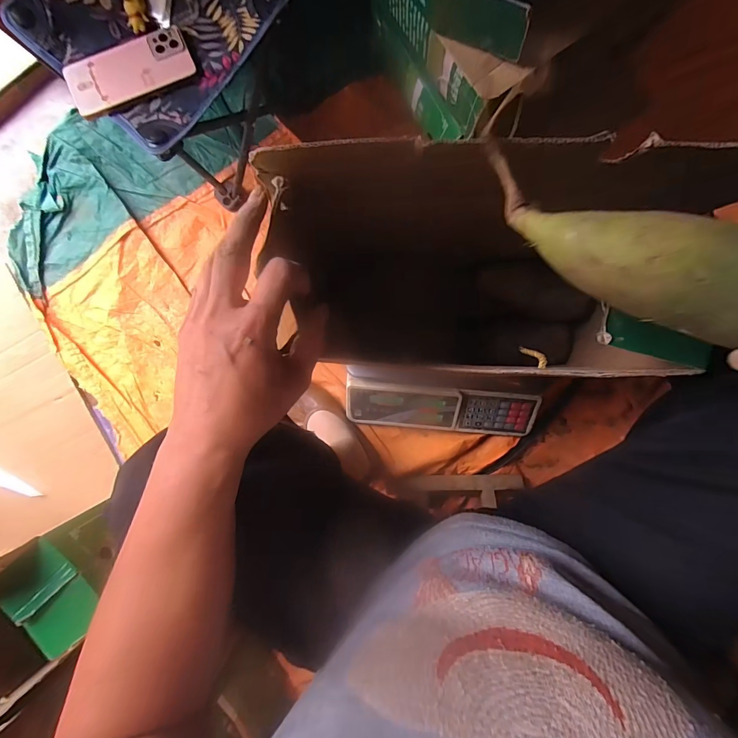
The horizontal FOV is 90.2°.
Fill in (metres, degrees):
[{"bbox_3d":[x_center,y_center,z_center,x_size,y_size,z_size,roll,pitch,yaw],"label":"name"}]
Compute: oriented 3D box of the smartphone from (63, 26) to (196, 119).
[{"bbox_3d":[-0.317,-0.396,0.482,0.161,0.012,0.081,-17,93,5],"label":"smartphone"}]

